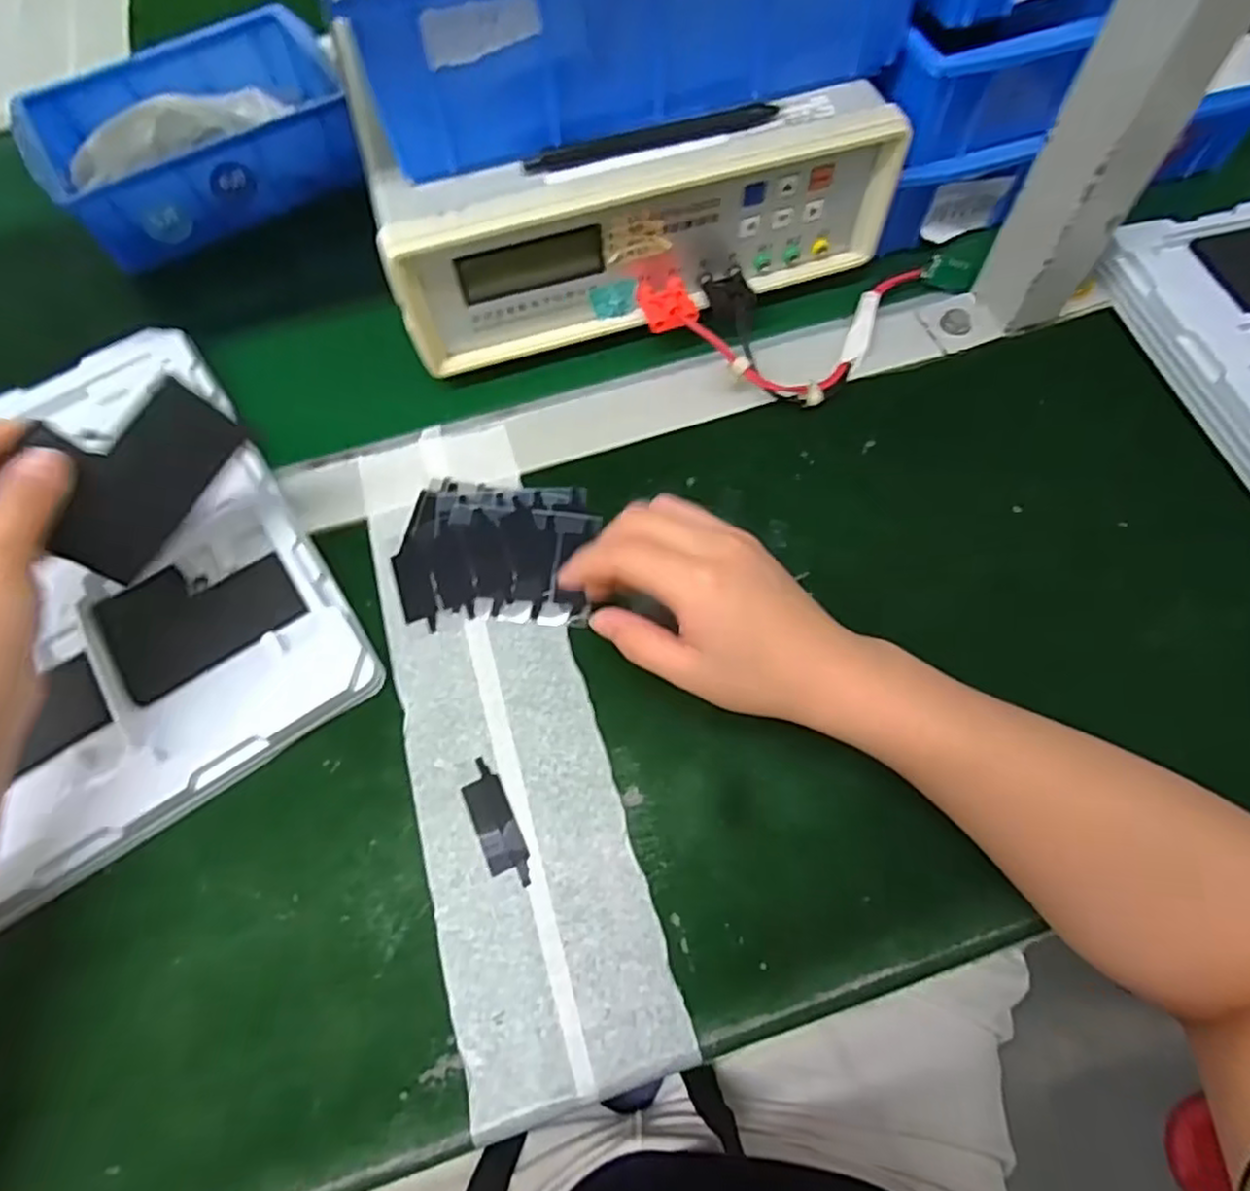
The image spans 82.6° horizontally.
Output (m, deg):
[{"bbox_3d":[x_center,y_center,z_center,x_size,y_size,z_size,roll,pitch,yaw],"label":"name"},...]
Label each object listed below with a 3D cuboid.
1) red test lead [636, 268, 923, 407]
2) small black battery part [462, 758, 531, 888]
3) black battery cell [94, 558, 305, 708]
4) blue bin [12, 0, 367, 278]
[{"bbox_3d":[0.101,-0.155,0.425,0.176,0.035,0.086,-7,65,-2],"label":"red test lead"},{"bbox_3d":[-0.060,0.104,0.325,0.018,0.004,0.058,-24,67,-10],"label":"small black battery part"},{"bbox_3d":[-0.219,0.008,0.369,0.091,0.008,0.066,-31,67,-13],"label":"black battery cell"},{"bbox_3d":[-0.300,-0.325,0.510,0.203,0.066,0.143,-29,67,-12],"label":"blue bin"}]

